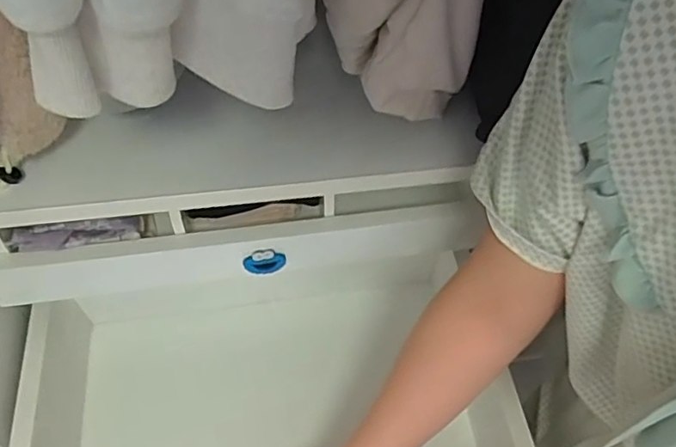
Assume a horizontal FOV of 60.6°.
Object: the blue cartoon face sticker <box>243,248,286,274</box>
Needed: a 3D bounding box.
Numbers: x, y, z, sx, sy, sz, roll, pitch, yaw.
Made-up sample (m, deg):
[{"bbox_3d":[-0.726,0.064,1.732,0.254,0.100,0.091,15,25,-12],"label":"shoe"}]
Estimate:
[{"bbox_3d":[-0.067,0.035,0.528,0.037,0.030,0.005,-7,55,-7],"label":"blue cartoon face sticker"}]

